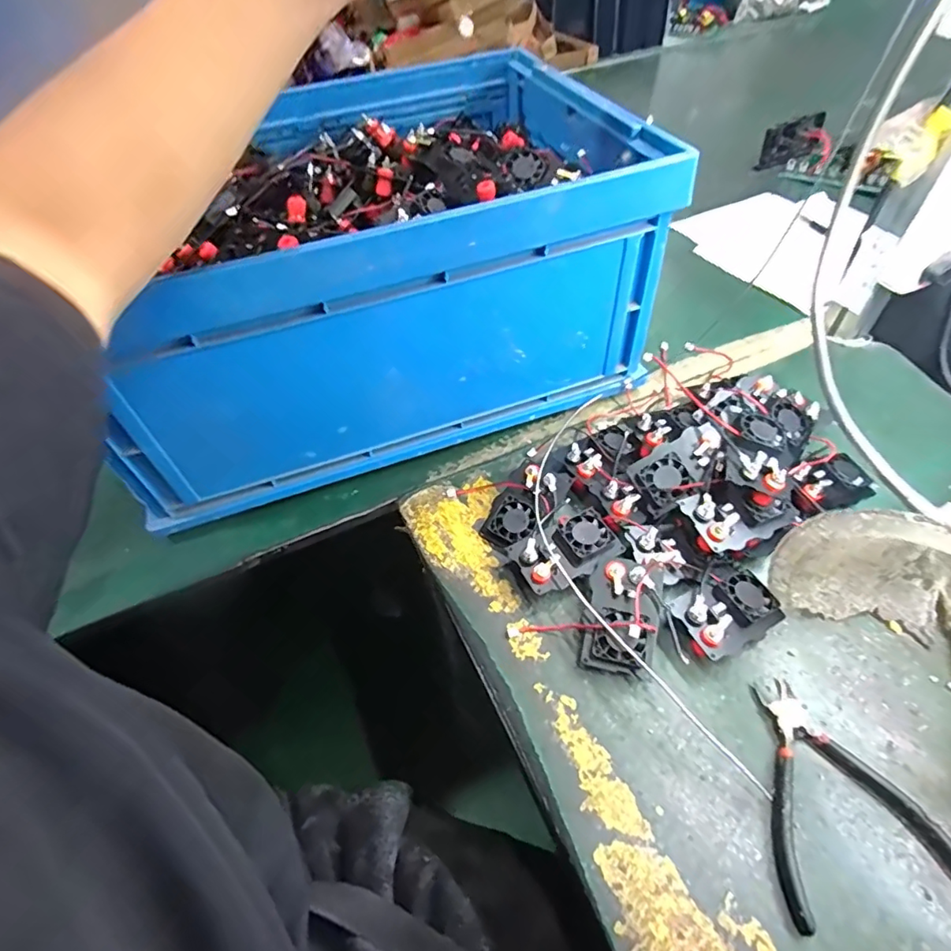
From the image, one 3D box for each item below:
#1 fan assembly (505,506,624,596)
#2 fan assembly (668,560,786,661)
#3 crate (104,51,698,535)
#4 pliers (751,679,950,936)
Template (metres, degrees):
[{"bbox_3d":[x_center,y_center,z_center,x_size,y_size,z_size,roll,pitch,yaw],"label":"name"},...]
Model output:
[{"bbox_3d":[0.081,0.070,0.487,0.087,0.028,0.054,-26,54,-16],"label":"fan assembly"},{"bbox_3d":[0.208,0.109,0.449,0.090,0.027,0.064,-30,56,-20],"label":"fan assembly"},{"bbox_3d":[-0.122,-0.235,0.591,0.518,0.247,0.388,-17,52,-10],"label":"crate"},{"bbox_3d":[0.242,0.213,0.376,0.115,0.014,0.135,-10,51,-4],"label":"pliers"}]

